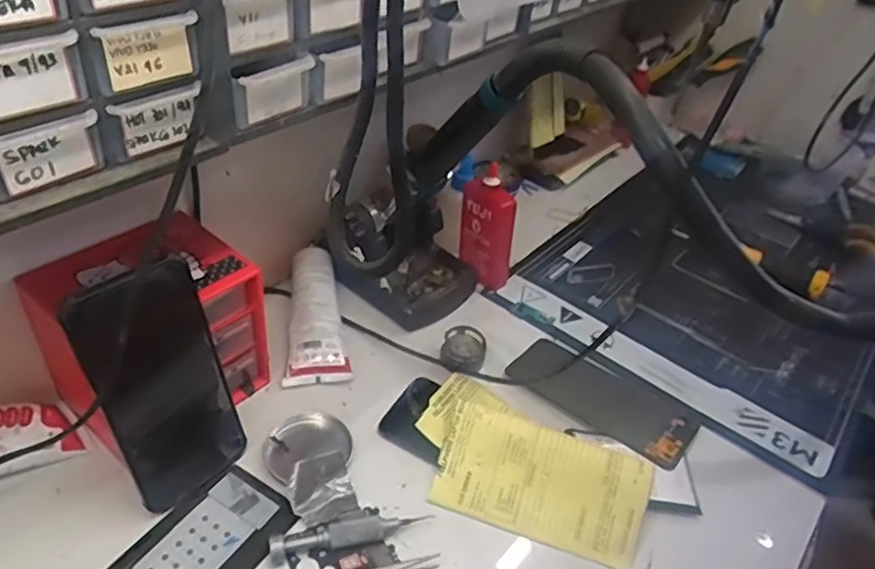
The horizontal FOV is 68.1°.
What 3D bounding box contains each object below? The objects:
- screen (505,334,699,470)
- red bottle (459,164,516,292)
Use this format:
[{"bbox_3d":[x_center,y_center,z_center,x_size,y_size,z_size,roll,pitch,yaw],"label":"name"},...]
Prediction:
[{"bbox_3d":[0.141,0.097,0.559,0.157,0.008,0.074,28,34,30],"label":"screen"},{"bbox_3d":[0.050,-0.056,0.641,0.027,0.120,0.051,-21,48,-30],"label":"red bottle"}]

